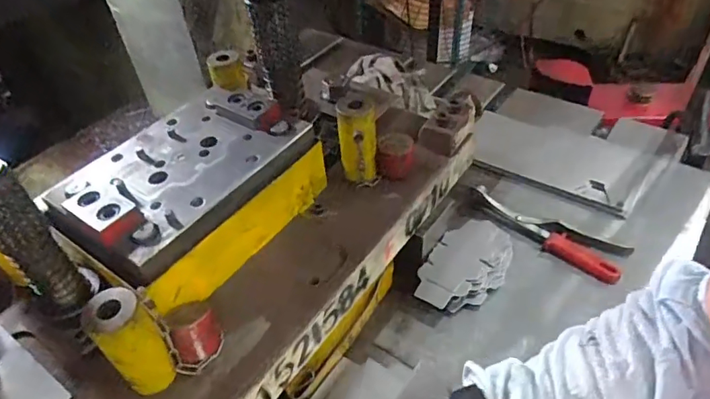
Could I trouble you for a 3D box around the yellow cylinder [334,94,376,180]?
[{"bbox_3d":[0.004,-0.065,0.552,0.034,0.095,0.031,-3,43,3],"label":"yellow cylinder"}]

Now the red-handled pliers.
[{"bbox_3d":[0.238,0.039,0.659,0.213,0.030,0.055,23,51,28],"label":"red-handled pliers"}]

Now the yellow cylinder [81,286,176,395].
[{"bbox_3d":[-0.170,0.111,0.393,0.040,0.091,0.041,-3,43,3],"label":"yellow cylinder"}]

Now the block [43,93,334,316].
[{"bbox_3d":[-0.161,-0.011,0.512,0.166,0.091,0.233,23,50,27],"label":"block"}]

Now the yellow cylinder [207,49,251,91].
[{"bbox_3d":[-0.157,-0.158,0.624,0.043,0.036,0.045,-3,43,3],"label":"yellow cylinder"}]

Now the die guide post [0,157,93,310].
[{"bbox_3d":[-0.254,0.035,0.396,0.036,0.149,0.039,32,55,33],"label":"die guide post"}]

